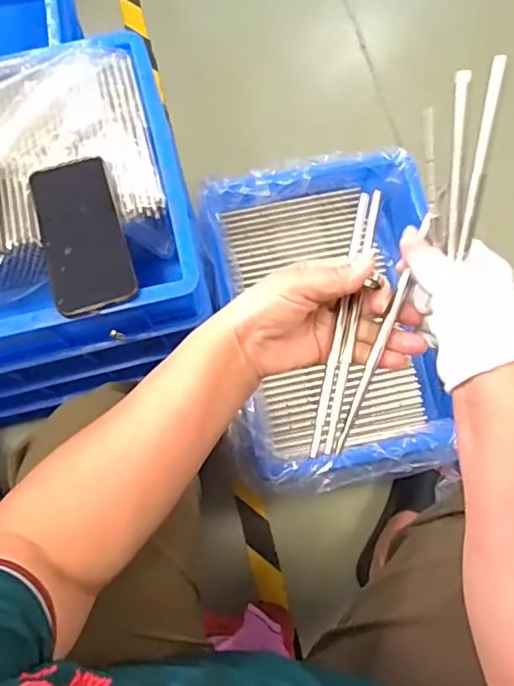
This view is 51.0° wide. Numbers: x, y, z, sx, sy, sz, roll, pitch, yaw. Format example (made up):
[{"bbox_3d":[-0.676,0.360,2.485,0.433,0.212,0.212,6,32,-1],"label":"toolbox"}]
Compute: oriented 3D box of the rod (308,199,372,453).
[{"bbox_3d":[0.065,-0.018,0.417,0.007,0.004,0.211,12,79,3],"label":"rod"}]

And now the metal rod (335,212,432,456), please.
[{"bbox_3d":[0.094,-0.005,0.403,0.007,0.009,0.189,21,92,5],"label":"metal rod"}]

